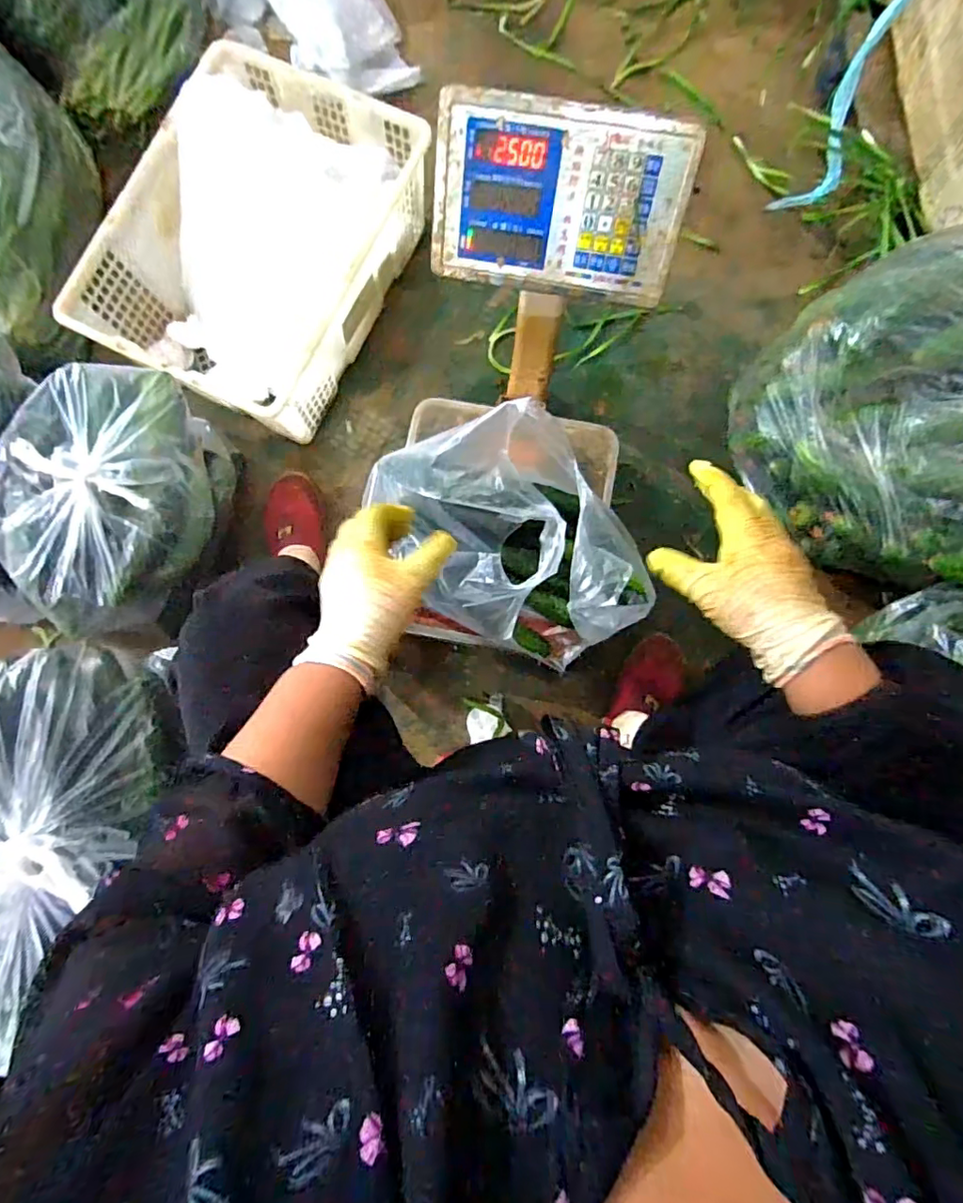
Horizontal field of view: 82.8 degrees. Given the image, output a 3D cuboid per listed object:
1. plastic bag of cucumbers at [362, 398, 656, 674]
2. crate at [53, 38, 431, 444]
[{"bbox_3d":[0.031,-0.072,0.653,0.201,0.197,0.325,-42,85,-4],"label":"plastic bag of cucumbers"},{"bbox_3d":[-0.333,-0.528,0.836,0.354,0.166,0.492,26,84,3],"label":"crate"}]

